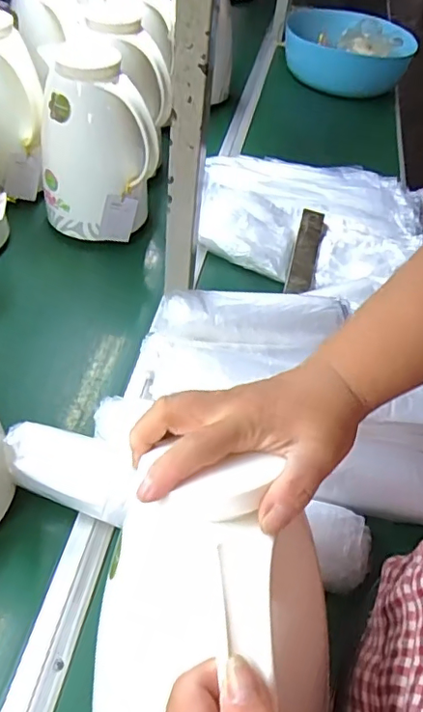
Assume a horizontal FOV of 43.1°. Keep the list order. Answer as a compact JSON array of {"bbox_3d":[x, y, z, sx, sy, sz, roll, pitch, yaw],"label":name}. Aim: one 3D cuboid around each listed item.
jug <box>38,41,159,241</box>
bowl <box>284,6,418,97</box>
[{"bbox_3d":[-0.164,-0.316,0.798,0.148,0.226,0.153,-6,49,-13],"label":"jug"},{"bbox_3d":[0.343,-0.790,1.384,0.312,0.135,0.292,9,48,1],"label":"bowl"}]

